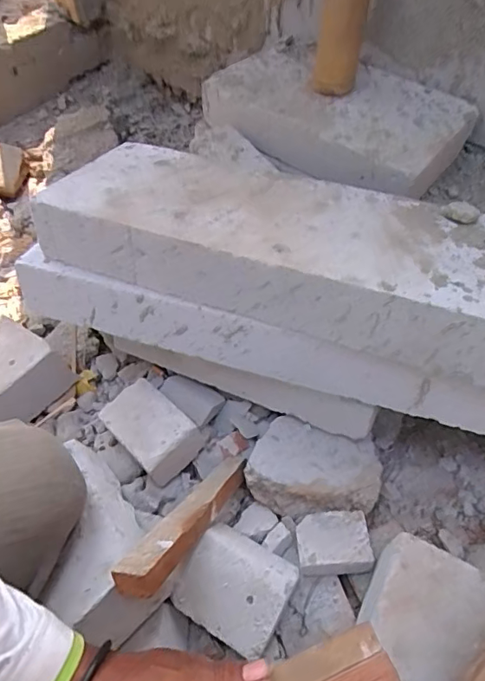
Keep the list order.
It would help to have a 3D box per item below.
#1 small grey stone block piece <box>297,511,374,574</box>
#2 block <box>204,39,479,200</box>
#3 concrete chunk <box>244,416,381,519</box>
[{"bbox_3d":[0.097,0.218,0.531,0.075,0.034,0.060,-4,55,-2],"label":"small grey stone block piece"},{"bbox_3d":[0.135,-0.360,0.778,0.394,0.068,0.233,31,61,21],"label":"block"},{"bbox_3d":[0.084,0.158,0.589,0.147,0.060,0.107,15,57,11],"label":"concrete chunk"}]

